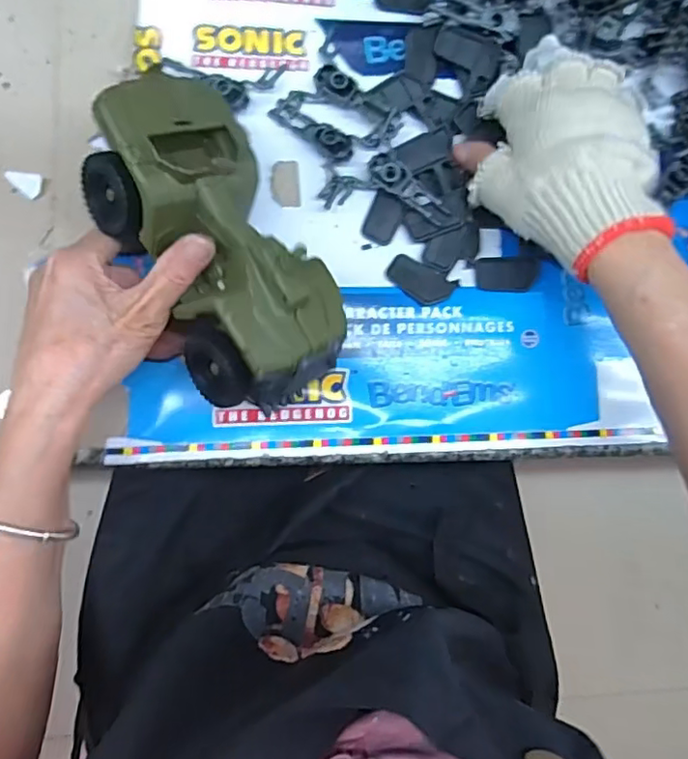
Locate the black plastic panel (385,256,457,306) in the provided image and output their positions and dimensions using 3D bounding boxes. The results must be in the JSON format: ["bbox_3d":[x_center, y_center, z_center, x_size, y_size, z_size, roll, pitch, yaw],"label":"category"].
[{"bbox_3d":[0.052,-0.067,0.411,0.049,0.004,0.024,22,83,-4],"label":"black plastic panel"}]

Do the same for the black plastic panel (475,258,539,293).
[{"bbox_3d":[0.114,-0.074,0.424,0.042,0.009,0.025,4,85,-6],"label":"black plastic panel"}]

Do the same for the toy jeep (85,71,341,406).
[{"bbox_3d":[-0.071,-0.073,0.332,0.093,0.060,0.179,-29,89,-8],"label":"toy jeep"}]

